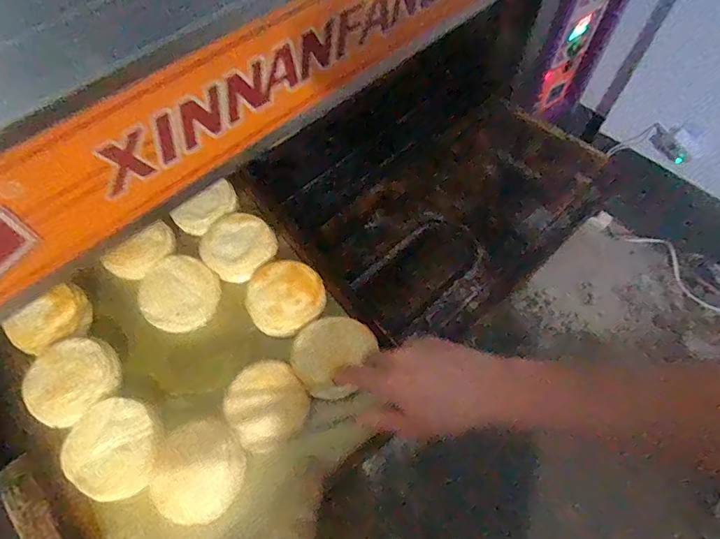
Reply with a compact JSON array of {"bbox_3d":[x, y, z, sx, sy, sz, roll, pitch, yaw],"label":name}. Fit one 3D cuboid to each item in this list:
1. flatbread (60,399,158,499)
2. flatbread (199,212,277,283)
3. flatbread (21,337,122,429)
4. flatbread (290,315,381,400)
[{"bbox_3d":[-0.278,0.203,0.499,0.092,0.026,0.103,-39,66,-18],"label":"flatbread"},{"bbox_3d":[-0.171,-0.034,0.619,0.093,0.029,0.092,-1,61,2],"label":"flatbread"},{"bbox_3d":[-0.347,0.130,0.532,0.104,0.026,0.101,37,68,20],"label":"flatbread"},{"bbox_3d":[-0.035,0.102,0.540,0.087,0.020,0.100,36,69,1],"label":"flatbread"}]

